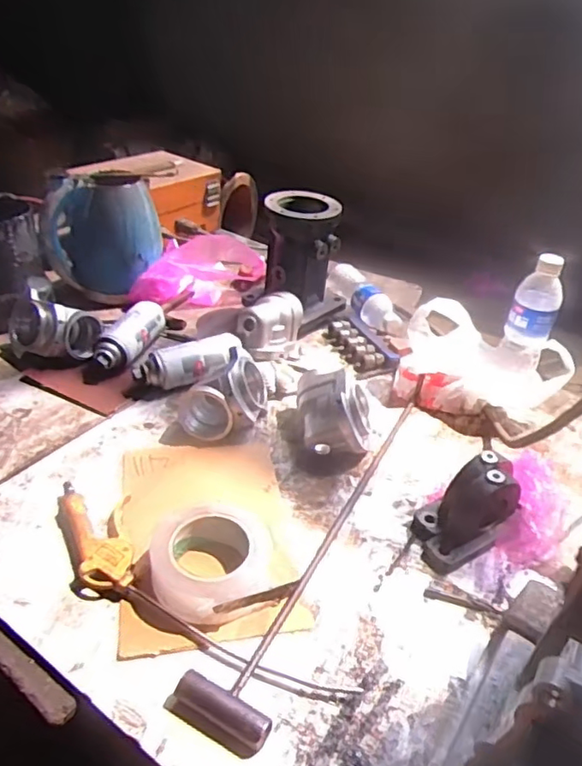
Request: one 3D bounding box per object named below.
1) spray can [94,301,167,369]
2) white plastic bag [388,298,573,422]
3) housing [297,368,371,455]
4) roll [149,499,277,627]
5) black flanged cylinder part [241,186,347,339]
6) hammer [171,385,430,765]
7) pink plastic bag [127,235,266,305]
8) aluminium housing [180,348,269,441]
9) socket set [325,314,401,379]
[{"bbox_3d":[-0.251,-0.076,0.924,0.055,0.052,0.162,12,36,10],"label":"spray can"},{"bbox_3d":[0.272,-0.026,0.877,0.211,0.122,0.102,13,36,10],"label":"white plastic bag"},{"bbox_3d":[0.059,0.038,0.791,0.098,0.093,0.114,5,35,0],"label":"housing"},{"bbox_3d":[-0.077,0.174,0.591,0.111,0.049,0.121,4,35,-2],"label":"roll"},{"bbox_3d":[0.016,-0.218,1.027,0.133,0.195,0.127,27,40,28],"label":"black flanged cylinder part"},{"bbox_3d":[0.070,0.152,0.682,0.084,0.027,0.558,22,38,22],"label":"hammer"},{"bbox_3d":[-0.180,-0.213,1.109,0.265,0.096,0.098,-18,41,-29],"label":"pink plastic bag"},{"bbox_3d":[-0.087,0.013,0.802,0.097,0.087,0.127,15,36,14],"label":"aluminium housing"},{"bbox_3d":[0.115,-0.066,1.015,0.080,0.037,0.178,-11,38,-21],"label":"socket set"}]

